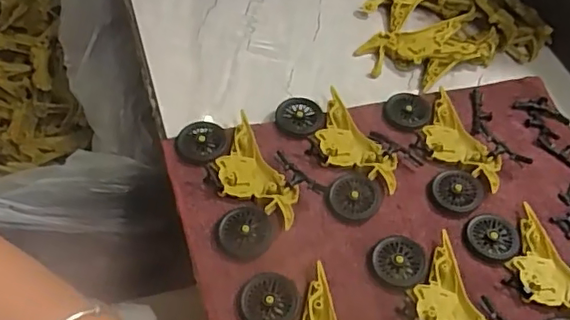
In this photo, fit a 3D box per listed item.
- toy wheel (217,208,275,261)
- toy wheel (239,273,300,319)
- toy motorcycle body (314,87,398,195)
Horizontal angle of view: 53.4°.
[{"bbox_3d":[-0.026,0.050,0.383,0.035,0.008,0.036,3,52,-4],"label":"toy wheel"},{"bbox_3d":[-0.009,0.089,0.357,0.036,0.006,0.035,3,52,-4],"label":"toy wheel"},{"bbox_3d":[0.050,-0.010,0.443,0.046,0.012,0.097,-27,59,-24],"label":"toy motorcycle body"}]

